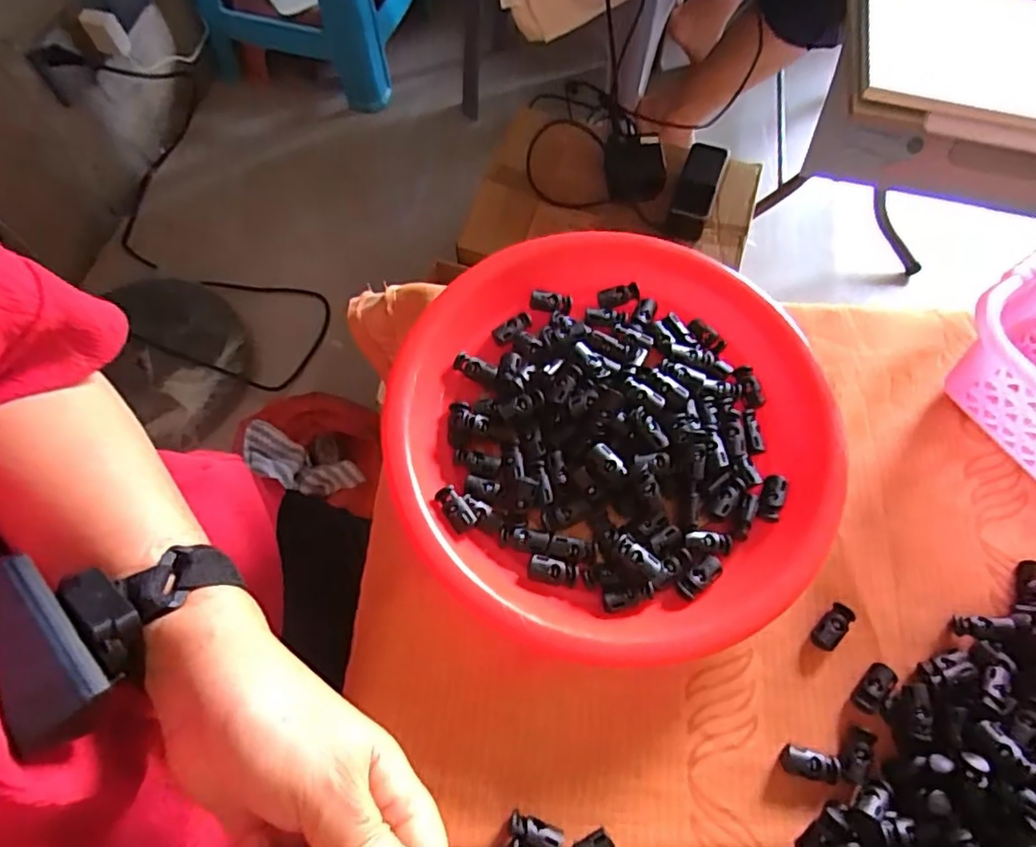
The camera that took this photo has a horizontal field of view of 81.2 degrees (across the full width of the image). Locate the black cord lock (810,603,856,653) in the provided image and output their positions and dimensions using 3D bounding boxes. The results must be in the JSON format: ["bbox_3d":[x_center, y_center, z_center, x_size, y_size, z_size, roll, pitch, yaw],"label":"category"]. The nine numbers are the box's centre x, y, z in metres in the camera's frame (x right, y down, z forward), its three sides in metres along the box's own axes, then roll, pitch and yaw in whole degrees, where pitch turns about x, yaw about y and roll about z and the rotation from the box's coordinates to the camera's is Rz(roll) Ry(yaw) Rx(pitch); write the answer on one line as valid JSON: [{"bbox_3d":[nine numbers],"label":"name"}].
[{"bbox_3d":[0.178,0.116,0.342,0.015,0.009,0.030,42,71,15],"label":"black cord lock"}]

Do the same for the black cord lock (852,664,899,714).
[{"bbox_3d":[0.194,0.145,0.330,0.028,0.008,0.013,-41,74,-18],"label":"black cord lock"}]

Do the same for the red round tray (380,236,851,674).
[{"bbox_3d":[0.062,0.006,0.364,0.263,0.046,0.243,1,67,-2],"label":"red round tray"}]

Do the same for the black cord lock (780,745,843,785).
[{"bbox_3d":[0.153,0.178,0.314,0.030,0.006,0.014,15,67,4],"label":"black cord lock"}]

